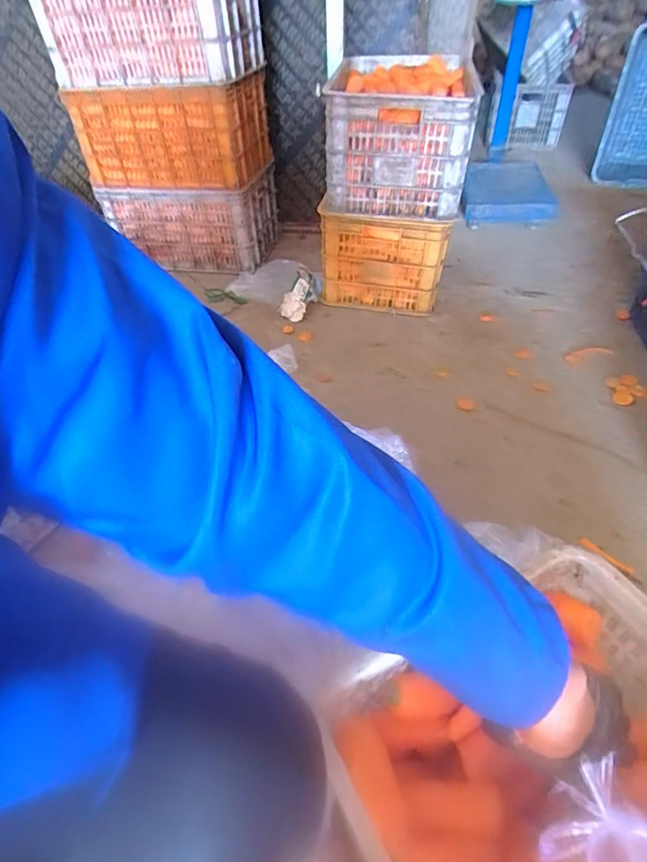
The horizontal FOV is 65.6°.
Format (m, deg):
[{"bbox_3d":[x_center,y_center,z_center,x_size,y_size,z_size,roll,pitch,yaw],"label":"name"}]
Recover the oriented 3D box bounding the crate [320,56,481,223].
[{"bbox_3d":[0.211,-0.856,1.405,0.353,0.265,0.631,4,44,7],"label":"crate"}]

